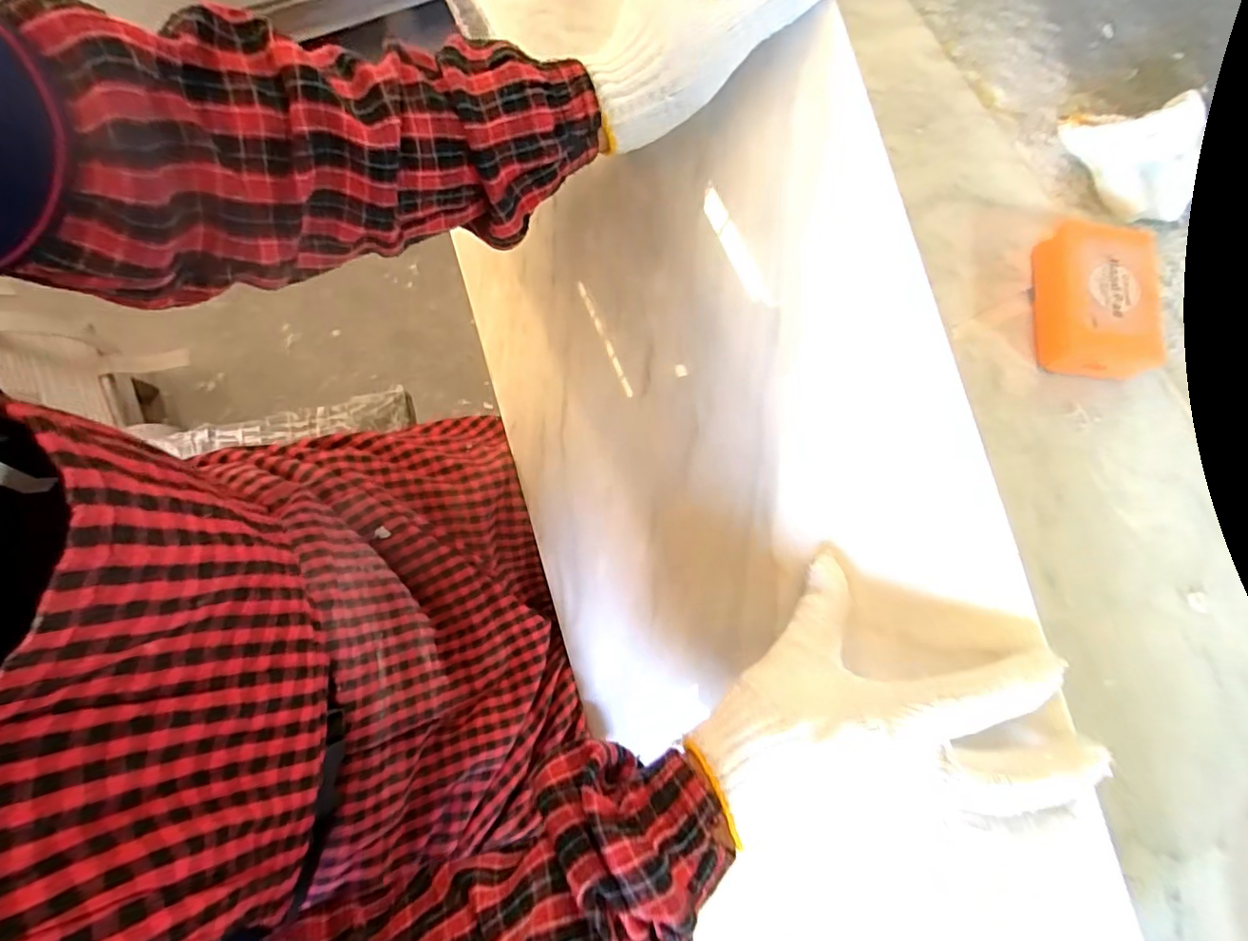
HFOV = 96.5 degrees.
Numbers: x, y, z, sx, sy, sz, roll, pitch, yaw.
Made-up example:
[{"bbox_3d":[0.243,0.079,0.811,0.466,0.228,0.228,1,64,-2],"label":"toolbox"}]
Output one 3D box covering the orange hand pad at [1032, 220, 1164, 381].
[{"bbox_3d":[0.305,-0.112,0.364,0.069,0.029,0.093,10,77,1],"label":"orange hand pad"}]

